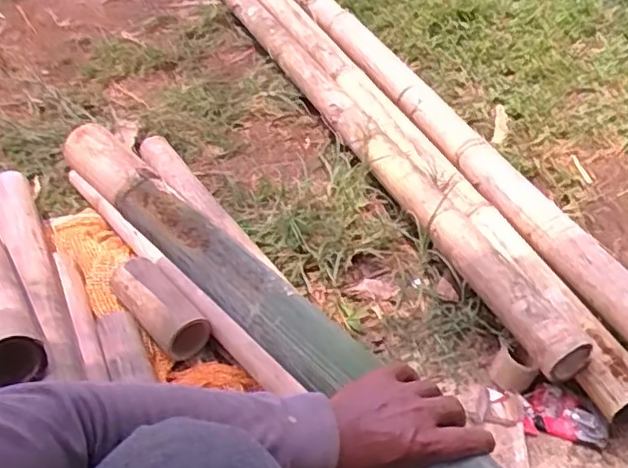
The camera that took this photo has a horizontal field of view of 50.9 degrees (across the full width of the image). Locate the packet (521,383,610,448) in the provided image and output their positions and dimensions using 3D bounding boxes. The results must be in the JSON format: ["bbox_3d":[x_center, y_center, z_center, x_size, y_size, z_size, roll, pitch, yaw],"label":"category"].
[{"bbox_3d":[0.339,0.245,0.896,0.109,0.024,0.069,2,41,8],"label":"packet"}]

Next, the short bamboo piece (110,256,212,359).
[{"bbox_3d":[-0.231,0.101,0.968,0.071,0.060,0.179,-30,49,-28],"label":"short bamboo piece"}]

